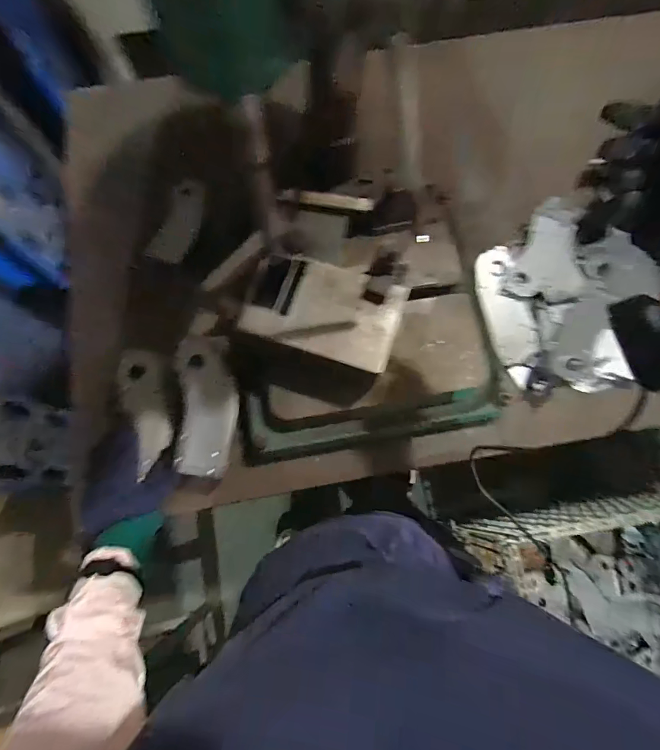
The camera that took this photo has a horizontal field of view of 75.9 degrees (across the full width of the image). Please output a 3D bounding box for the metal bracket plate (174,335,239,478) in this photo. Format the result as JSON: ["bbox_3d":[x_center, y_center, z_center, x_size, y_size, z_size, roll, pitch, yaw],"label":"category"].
[{"bbox_3d":[-0.168,0.038,0.569,0.076,0.014,0.187,-4,76,-1],"label":"metal bracket plate"}]

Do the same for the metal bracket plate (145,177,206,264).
[{"bbox_3d":[-0.249,-0.259,0.714,0.058,0.017,0.165,16,69,-9],"label":"metal bracket plate"}]

